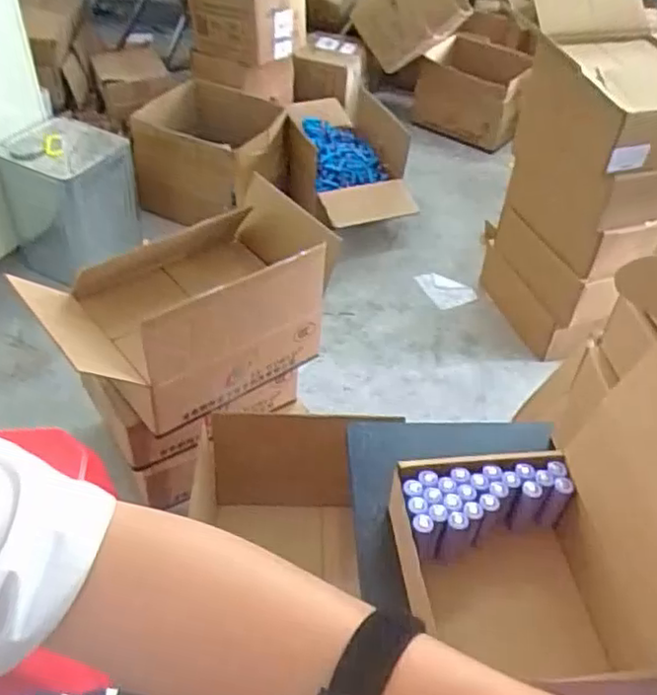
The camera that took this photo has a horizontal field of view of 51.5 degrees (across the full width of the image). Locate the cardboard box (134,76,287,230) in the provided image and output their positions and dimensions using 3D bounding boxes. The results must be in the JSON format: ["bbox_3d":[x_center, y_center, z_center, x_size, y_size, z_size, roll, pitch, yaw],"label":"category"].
[{"bbox_3d":[-0.303,-0.508,1.841,0.358,0.261,0.294,17,46,14],"label":"cardboard box"}]

